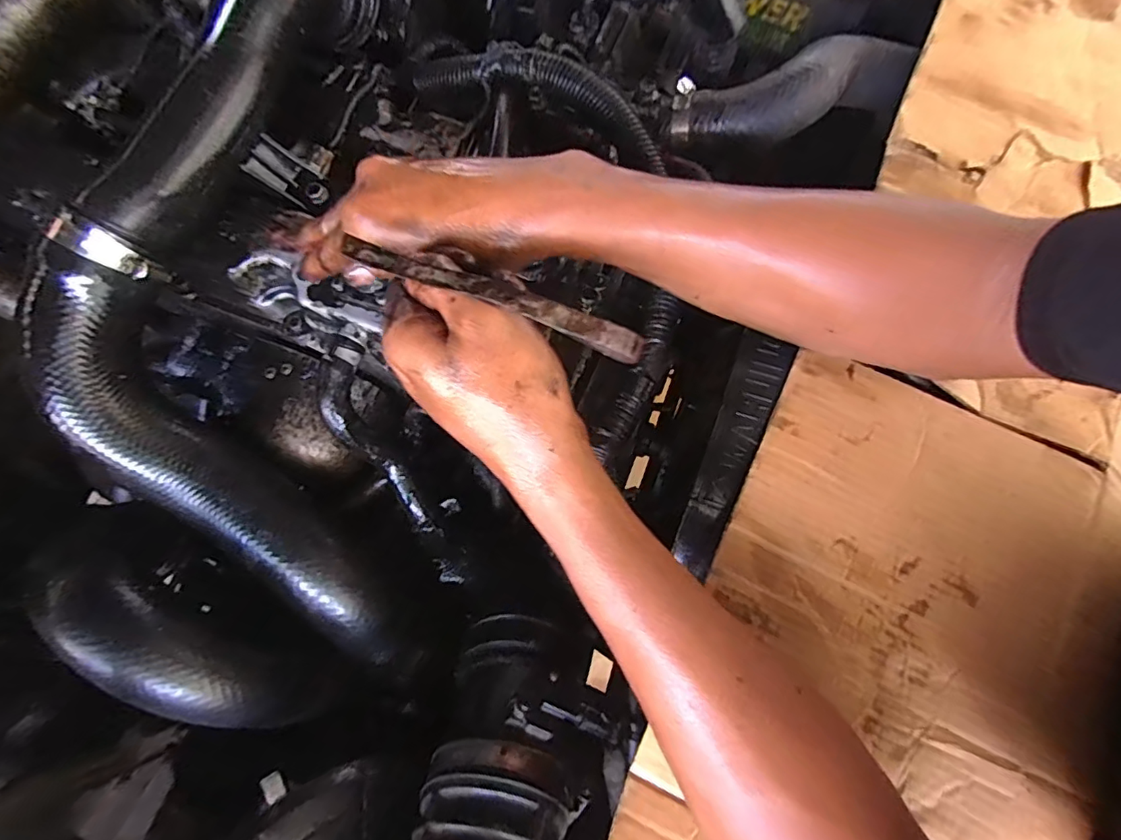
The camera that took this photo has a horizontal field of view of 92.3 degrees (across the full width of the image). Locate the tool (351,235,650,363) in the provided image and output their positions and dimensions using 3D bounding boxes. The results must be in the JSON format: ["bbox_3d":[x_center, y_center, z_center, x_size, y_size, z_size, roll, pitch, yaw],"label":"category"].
[{"bbox_3d":[-0.030,-0.056,0.239,0.139,0.011,0.013,21,75,6],"label":"tool"}]

